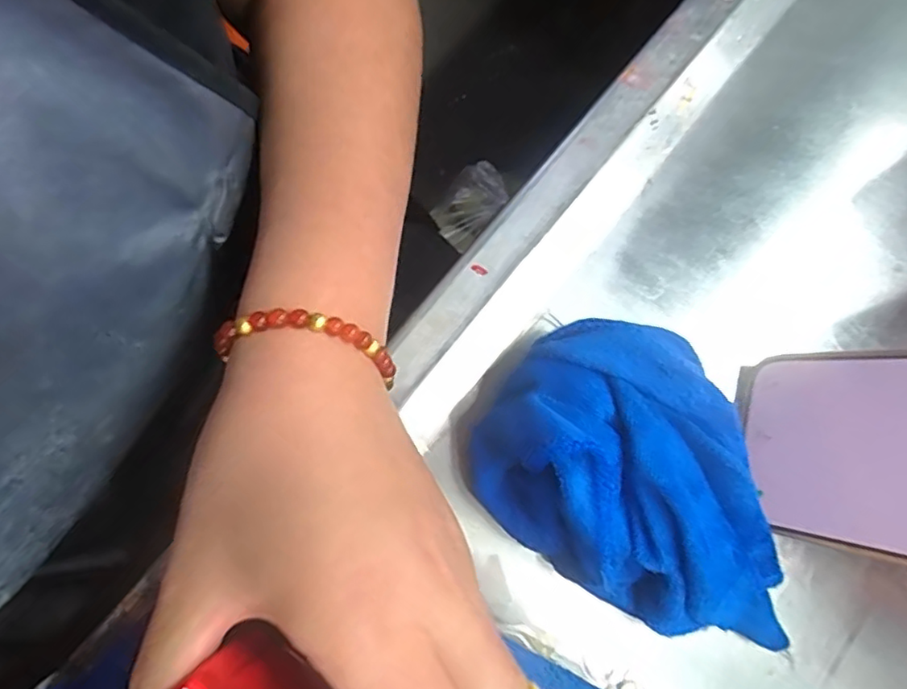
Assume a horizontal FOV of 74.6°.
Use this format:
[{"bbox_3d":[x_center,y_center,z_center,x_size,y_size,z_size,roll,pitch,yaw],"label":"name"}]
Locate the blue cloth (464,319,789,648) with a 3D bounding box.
[{"bbox_3d":[0.082,0.057,0.239,0.148,0.061,0.098,35,78,6],"label":"blue cloth"}]

